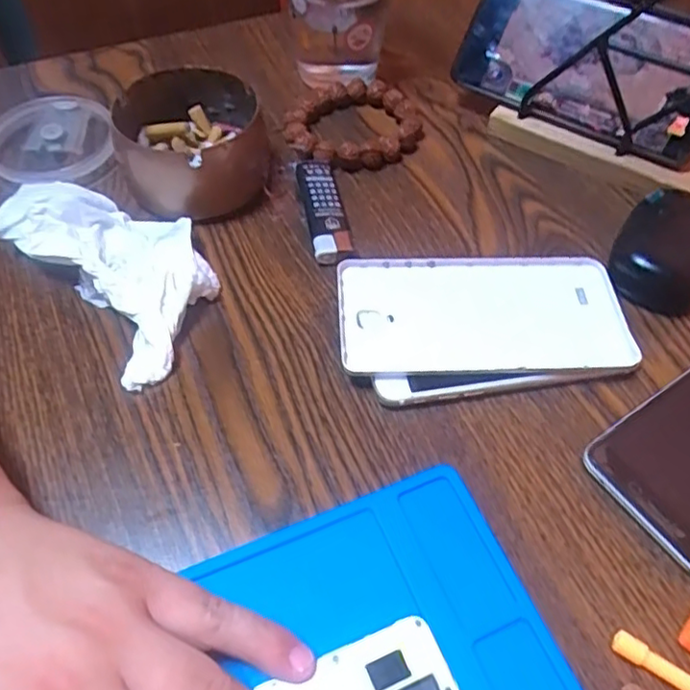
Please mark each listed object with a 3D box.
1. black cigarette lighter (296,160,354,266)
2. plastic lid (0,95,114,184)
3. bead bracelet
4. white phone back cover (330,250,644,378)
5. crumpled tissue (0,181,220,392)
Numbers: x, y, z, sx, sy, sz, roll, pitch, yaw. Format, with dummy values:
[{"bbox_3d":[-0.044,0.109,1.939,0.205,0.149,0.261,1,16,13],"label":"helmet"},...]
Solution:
[{"bbox_3d":[-0.012,-0.080,0.374,0.023,0.014,0.083,-8,55,-7],"label":"black cigarette lighter"},{"bbox_3d":[-0.182,-0.130,0.402,0.074,0.017,0.078,1,54,-1],"label":"plastic lid"},{"bbox_3d":[0.006,-0.148,0.423,0.088,0.016,0.078,3,54,0],"label":"bead bracelet"},{"bbox_3d":[0.071,-0.014,0.329,0.145,0.016,0.073,0,54,-2],"label":"white phone back cover"},{"bbox_3d":[-0.120,-0.045,0.339,0.073,0.026,0.137,-37,63,-25],"label":"crumpled tissue"}]

